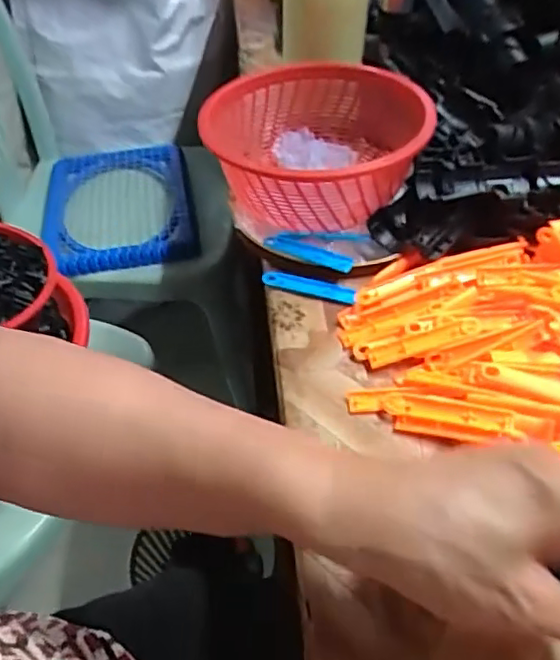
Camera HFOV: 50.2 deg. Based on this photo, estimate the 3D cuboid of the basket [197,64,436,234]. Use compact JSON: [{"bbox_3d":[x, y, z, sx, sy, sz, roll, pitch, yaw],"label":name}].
[{"bbox_3d":[0.030,-0.149,0.495,0.173,0.079,0.175,-2,45,2],"label":"basket"}]

